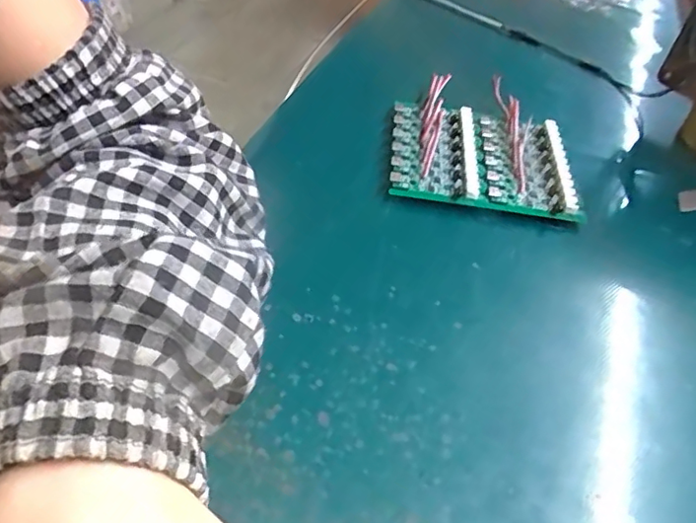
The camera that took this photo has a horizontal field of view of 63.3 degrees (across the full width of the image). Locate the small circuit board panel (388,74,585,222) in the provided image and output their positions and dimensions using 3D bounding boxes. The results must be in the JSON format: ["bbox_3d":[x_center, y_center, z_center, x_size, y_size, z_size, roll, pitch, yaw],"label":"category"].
[{"bbox_3d":[0.091,-0.080,0.391,0.117,0.031,0.118,7,46,0],"label":"small circuit board panel"}]

